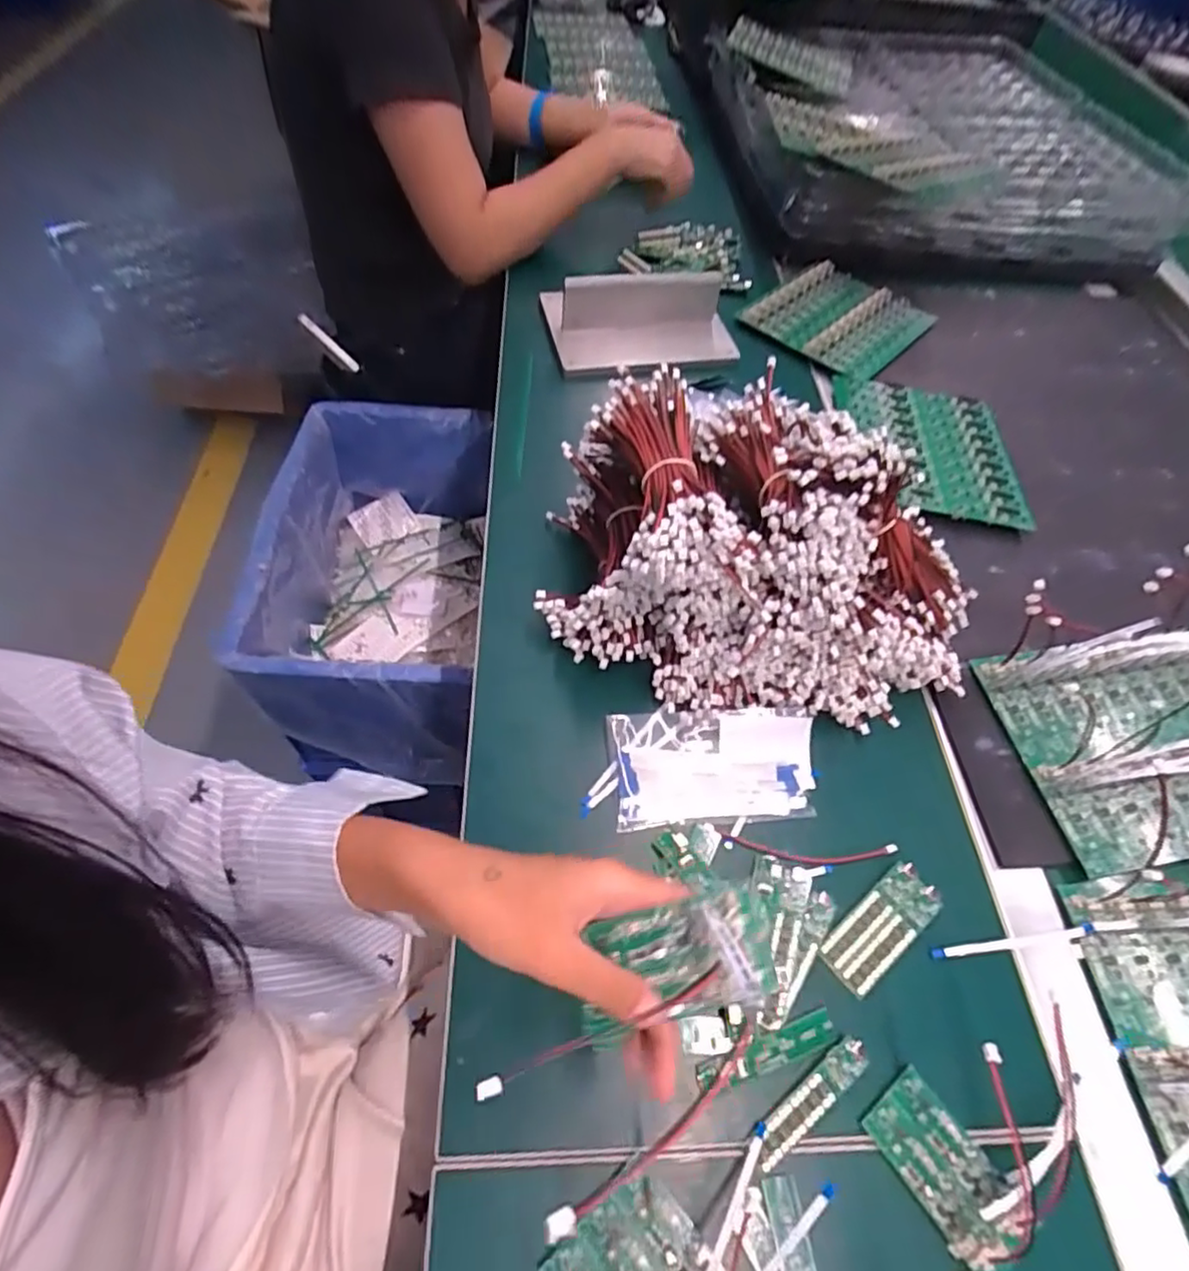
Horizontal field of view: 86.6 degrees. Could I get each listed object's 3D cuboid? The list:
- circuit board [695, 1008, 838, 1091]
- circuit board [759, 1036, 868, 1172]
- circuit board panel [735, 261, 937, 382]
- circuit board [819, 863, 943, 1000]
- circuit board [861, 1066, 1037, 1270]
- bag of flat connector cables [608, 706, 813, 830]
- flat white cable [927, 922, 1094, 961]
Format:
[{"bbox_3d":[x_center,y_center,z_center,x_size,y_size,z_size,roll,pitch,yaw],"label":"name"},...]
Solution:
[{"bbox_3d":[0.098,0.236,0.359,0.085,0.005,0.019,-10,61,-13],"label":"circuit board"},{"bbox_3d":[0.119,0.256,0.346,0.080,0.007,0.019,-30,65,-23],"label":"circuit board"},{"bbox_3d":[0.290,-0.380,0.750,0.173,0.016,0.209,40,62,18],"label":"circuit board panel"},{"bbox_3d":[0.181,0.183,0.397,0.084,0.008,0.035,-32,66,-24],"label":"circuit board"},{"bbox_3d":[0.186,0.282,0.332,0.044,0.015,0.081,-28,65,-22],"label":"circuit board"},{"bbox_3d":[0.085,0.090,0.444,0.140,0.016,0.079,-1,58,-7],"label":"bag of flat connector cables"},{"bbox_3d":[0.250,0.189,0.386,0.081,0.004,0.006,-15,57,11],"label":"flat white cable"}]

